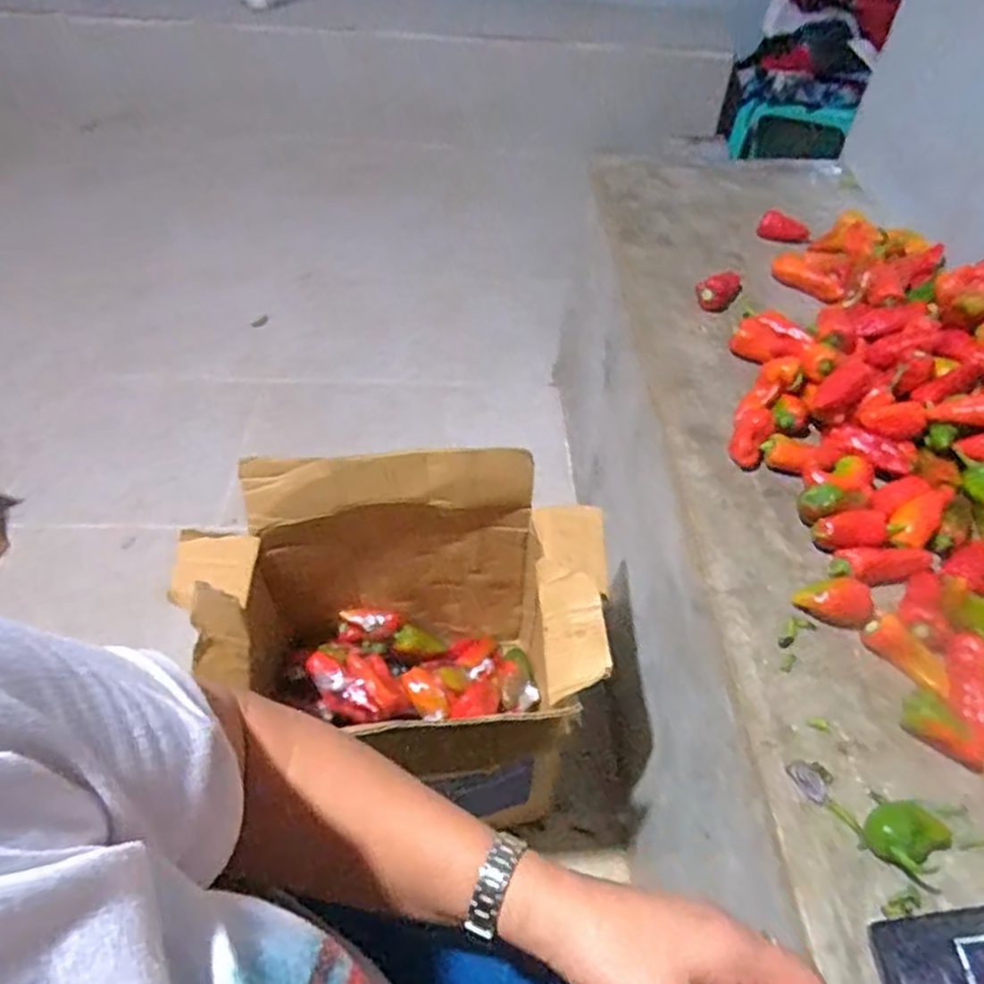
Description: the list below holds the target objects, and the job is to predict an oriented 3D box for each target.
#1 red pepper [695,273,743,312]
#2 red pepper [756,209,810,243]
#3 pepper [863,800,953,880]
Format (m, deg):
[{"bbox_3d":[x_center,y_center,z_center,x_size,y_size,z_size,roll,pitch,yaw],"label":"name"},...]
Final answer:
[{"bbox_3d":[0.294,-0.260,0.908,0.055,0.038,0.033,-16,51,-15],"label":"red pepper"},{"bbox_3d":[0.429,-0.387,1.027,0.071,0.037,0.030,17,51,12],"label":"red pepper"},{"bbox_3d":[0.289,0.239,0.489,0.055,0.030,0.044,-26,55,-22],"label":"pepper"}]

